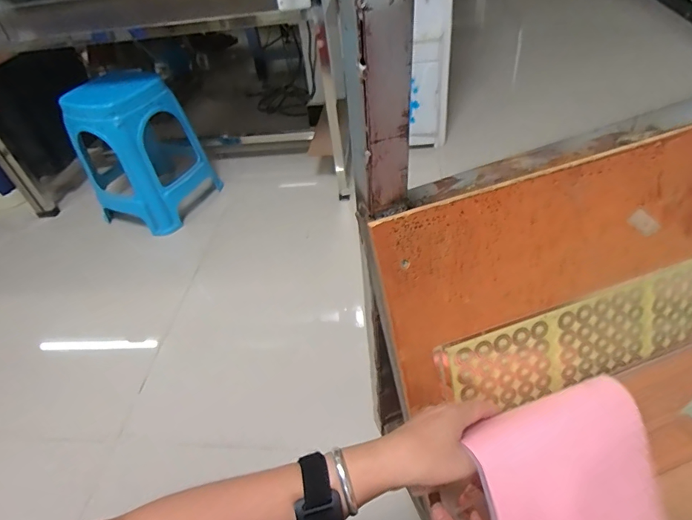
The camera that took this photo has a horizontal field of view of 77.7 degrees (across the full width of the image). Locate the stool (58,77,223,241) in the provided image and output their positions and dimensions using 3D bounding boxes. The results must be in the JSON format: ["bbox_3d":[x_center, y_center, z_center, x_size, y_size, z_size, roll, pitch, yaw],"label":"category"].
[{"bbox_3d":[-0.733,-0.376,1.538,0.340,0.494,0.340,12,48,19],"label":"stool"}]

